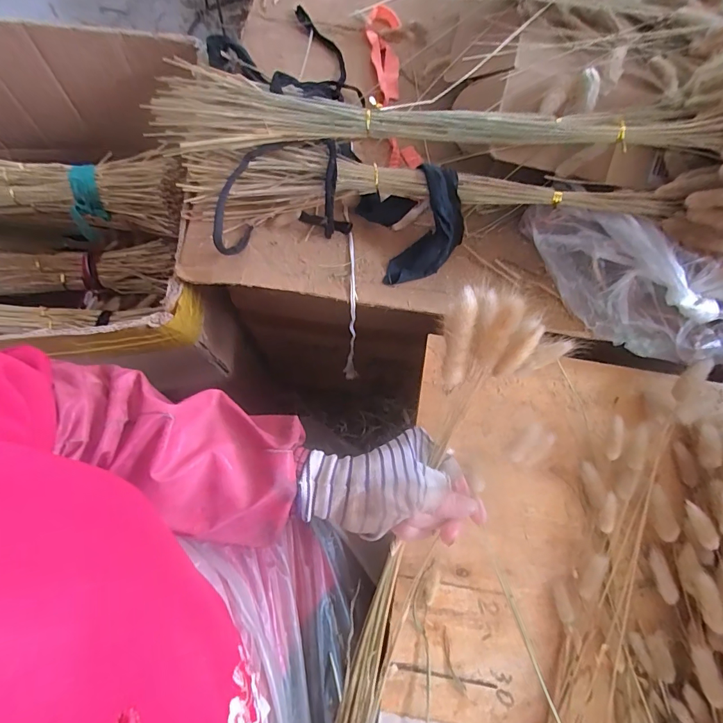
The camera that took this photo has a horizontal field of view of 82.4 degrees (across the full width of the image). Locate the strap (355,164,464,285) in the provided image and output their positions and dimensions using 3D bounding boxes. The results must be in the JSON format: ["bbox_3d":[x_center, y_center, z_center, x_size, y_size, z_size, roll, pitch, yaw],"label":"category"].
[{"bbox_3d":[0.053,-0.138,0.390,0.087,0.076,0.088,-19,74,-9],"label":"strap"}]

